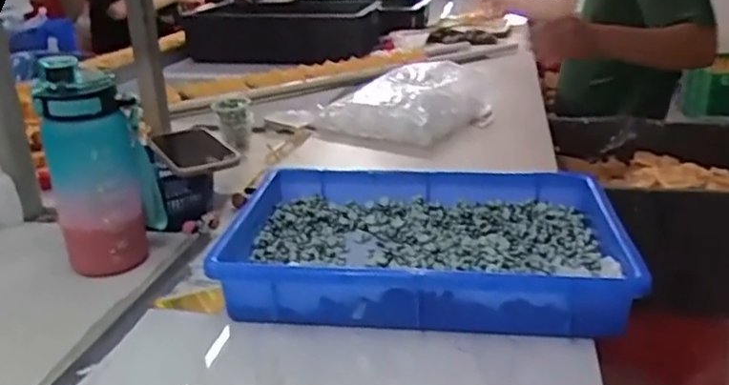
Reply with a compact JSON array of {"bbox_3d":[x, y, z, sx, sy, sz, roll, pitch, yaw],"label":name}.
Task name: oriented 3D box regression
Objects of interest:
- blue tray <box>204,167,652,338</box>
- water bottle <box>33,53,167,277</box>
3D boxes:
[{"bbox_3d":[0.056,0.050,0.645,0.355,0.068,0.237,4,23,7],"label":"blue tray"},{"bbox_3d":[-0.264,-0.020,0.652,0.065,0.209,0.083,6,23,17],"label":"water bottle"}]

